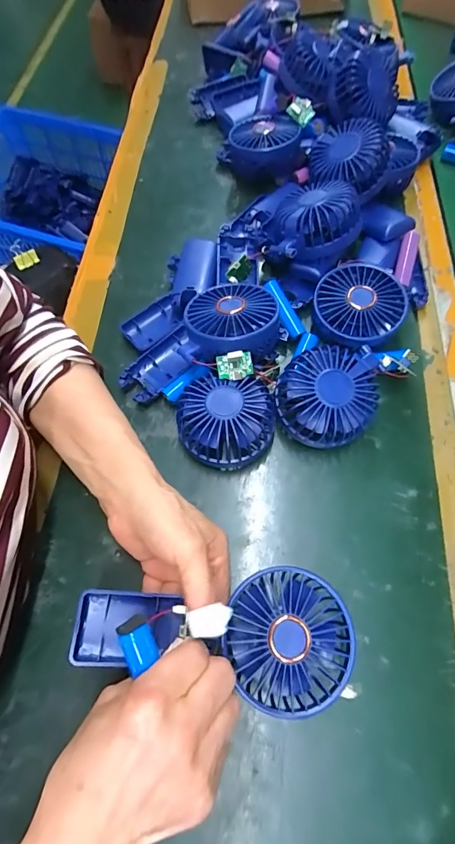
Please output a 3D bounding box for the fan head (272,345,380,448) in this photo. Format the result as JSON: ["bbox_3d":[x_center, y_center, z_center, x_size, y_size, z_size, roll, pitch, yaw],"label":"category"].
[{"bbox_3d":[0.087,-0.023,0.355,0.087,0.053,0.086,-1,64,3],"label":"fan head"}]

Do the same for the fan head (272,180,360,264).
[{"bbox_3d":[0.091,-0.204,0.402,0.083,0.035,0.080,-1,64,3],"label":"fan head"}]

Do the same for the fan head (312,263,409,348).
[{"bbox_3d":[0.125,-0.109,0.383,0.081,0.034,0.080,-1,64,3],"label":"fan head"}]

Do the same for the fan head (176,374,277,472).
[{"bbox_3d":[-0.001,0.001,0.353,0.082,0.046,0.075,7,65,7],"label":"fan head"}]

